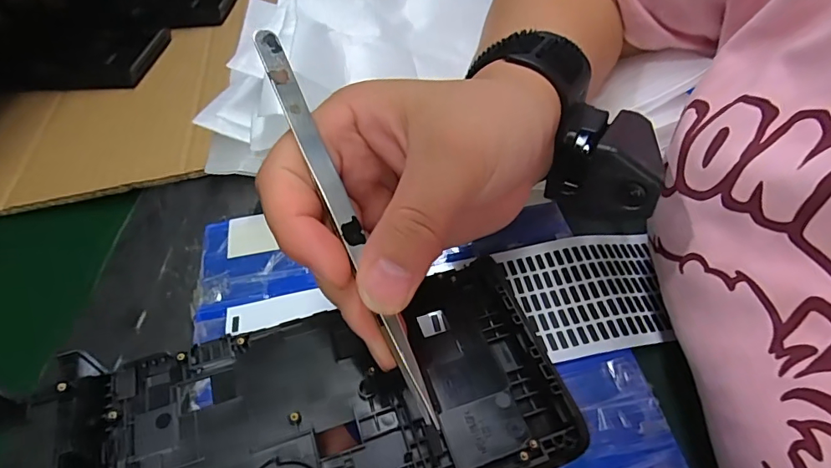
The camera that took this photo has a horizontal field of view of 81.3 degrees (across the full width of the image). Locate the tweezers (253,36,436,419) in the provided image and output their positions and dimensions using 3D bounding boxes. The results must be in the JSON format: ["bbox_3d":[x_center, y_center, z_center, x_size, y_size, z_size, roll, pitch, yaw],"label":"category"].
[{"bbox_3d":[-0.022,-0.006,0.148,0.008,0.004,0.131,-23,81,-14],"label":"tweezers"}]

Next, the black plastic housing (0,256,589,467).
[{"bbox_3d":[-0.059,0.058,0.138,0.208,0.039,0.081,-9,49,-16],"label":"black plastic housing"}]

